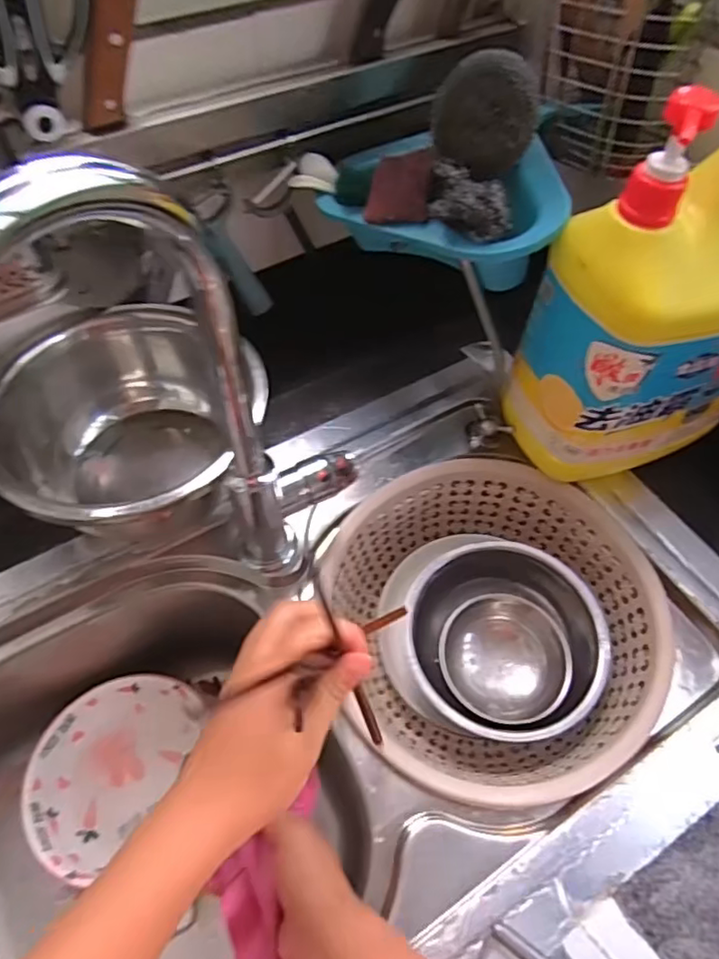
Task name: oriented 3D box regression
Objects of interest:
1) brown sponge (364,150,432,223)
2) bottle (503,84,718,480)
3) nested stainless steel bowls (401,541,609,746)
[{"bbox_3d":[0.033,-0.236,0.496,0.053,0.008,0.055,3,90,24],"label":"brown sponge"},{"bbox_3d":[0.249,-0.140,0.481,0.181,0.286,0.112,-20,59,-15],"label":"bottle"},{"bbox_3d":[0.131,0.153,0.573,0.177,0.094,0.173,1,56,-1],"label":"nested stainless steel bowls"}]

